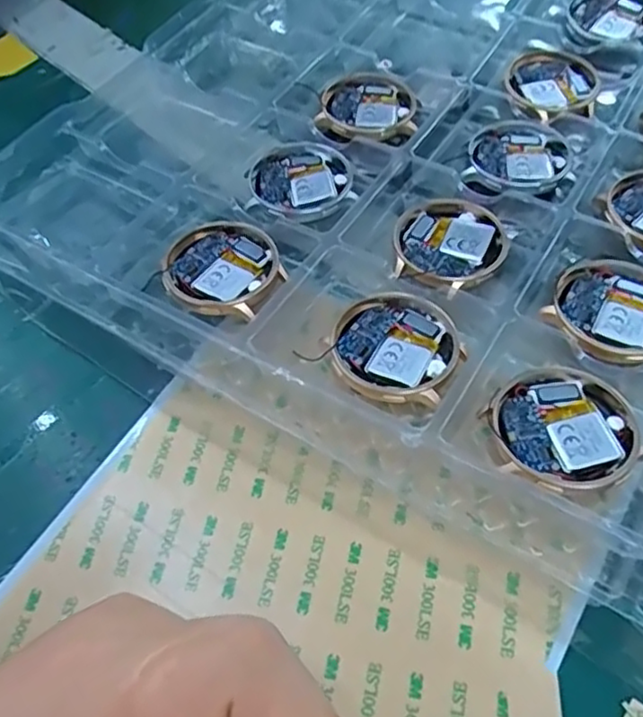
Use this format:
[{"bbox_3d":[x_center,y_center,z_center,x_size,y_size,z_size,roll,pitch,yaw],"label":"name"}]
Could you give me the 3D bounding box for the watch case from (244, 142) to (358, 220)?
[{"bbox_3d":[-0.009,-0.077,0.284,0.045,0.005,0.044,-6,57,2],"label":"watch case"}]

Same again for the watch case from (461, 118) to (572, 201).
[{"bbox_3d":[0.086,-0.087,0.289,0.052,0.009,0.045,-18,57,-5],"label":"watch case"}]

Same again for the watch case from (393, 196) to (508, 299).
[{"bbox_3d":[0.051,-0.047,0.259,0.042,0.005,0.049,30,65,22],"label":"watch case"}]

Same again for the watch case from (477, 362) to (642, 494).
[{"bbox_3d":[0.077,0.022,0.209,0.045,0.005,0.045,-11,57,-1],"label":"watch case"}]

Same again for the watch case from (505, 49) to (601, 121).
[{"bbox_3d":[0.110,-0.130,0.313,0.042,0.007,0.050,2,58,7],"label":"watch case"}]

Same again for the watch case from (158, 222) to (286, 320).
[{"bbox_3d":[-0.038,-0.035,0.254,0.044,0.005,0.047,-16,57,-4],"label":"watch case"}]

